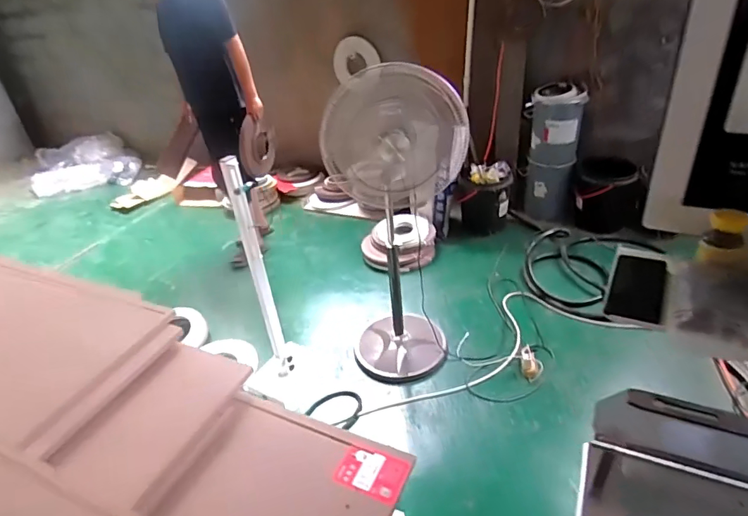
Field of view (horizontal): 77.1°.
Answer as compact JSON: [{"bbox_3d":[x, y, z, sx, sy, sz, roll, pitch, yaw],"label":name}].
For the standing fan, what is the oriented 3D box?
[{"bbox_3d":[0.109,-0.076,1.884,0.486,1.268,0.347,2,35,12],"label":"standing fan"}]

